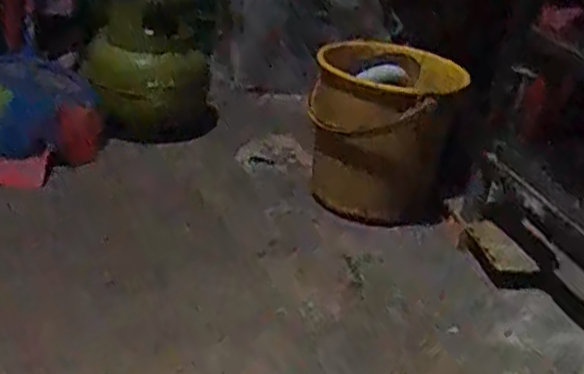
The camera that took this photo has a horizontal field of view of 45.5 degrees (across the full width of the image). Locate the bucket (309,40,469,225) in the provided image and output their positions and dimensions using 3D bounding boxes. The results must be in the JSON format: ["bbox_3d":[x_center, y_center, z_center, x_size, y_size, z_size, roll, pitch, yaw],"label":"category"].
[{"bbox_3d":[0.172,-0.100,1.326,0.263,0.310,0.243,10,26,8],"label":"bucket"}]

